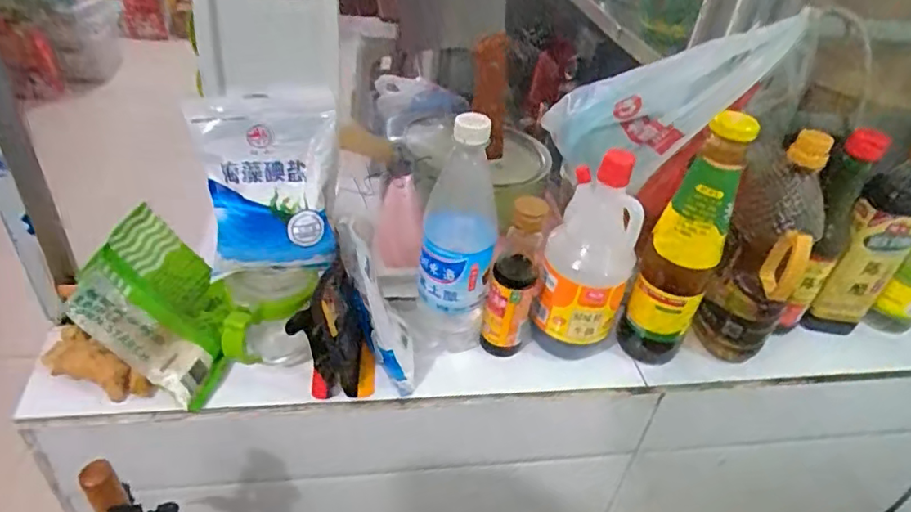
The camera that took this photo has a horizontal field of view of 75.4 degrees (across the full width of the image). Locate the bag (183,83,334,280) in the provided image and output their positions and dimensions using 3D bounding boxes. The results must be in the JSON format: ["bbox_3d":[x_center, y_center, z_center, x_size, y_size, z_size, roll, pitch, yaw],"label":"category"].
[{"bbox_3d":[-0.158,-0.059,0.498,0.111,0.167,0.041,-1,23,-7],"label":"bag"}]

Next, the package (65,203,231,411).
[{"bbox_3d":[-0.261,0.048,0.534,0.027,0.152,0.111,-19,30,47],"label":"package"}]

